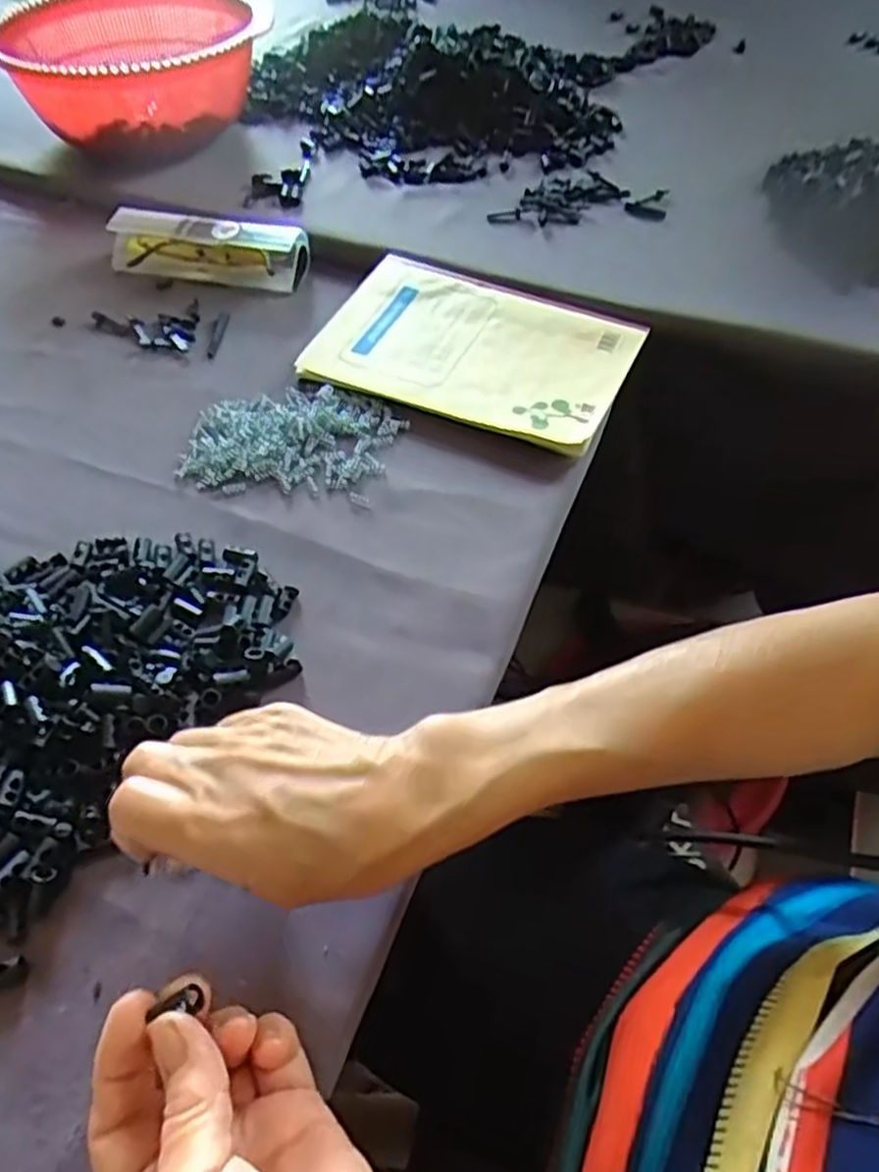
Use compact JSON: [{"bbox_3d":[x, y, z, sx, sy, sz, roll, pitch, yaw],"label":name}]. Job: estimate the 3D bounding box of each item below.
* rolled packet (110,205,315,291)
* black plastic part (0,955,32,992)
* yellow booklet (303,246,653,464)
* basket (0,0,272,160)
[{"bbox_3d":[-0.182,-0.264,0.608,0.153,0.032,0.043,10,53,10],"label":"rolled packet"},{"bbox_3d":[-0.173,0.153,0.307,0.020,0.006,0.010,-19,54,-12],"label":"black plastic part"},{"bbox_3d":[0.026,-0.164,0.531,0.199,0.011,0.142,21,58,16],"label":"yellow booklet"},{"bbox_3d":[-0.280,-0.469,0.716,0.215,0.090,0.231,-28,56,-18],"label":"basket"}]

